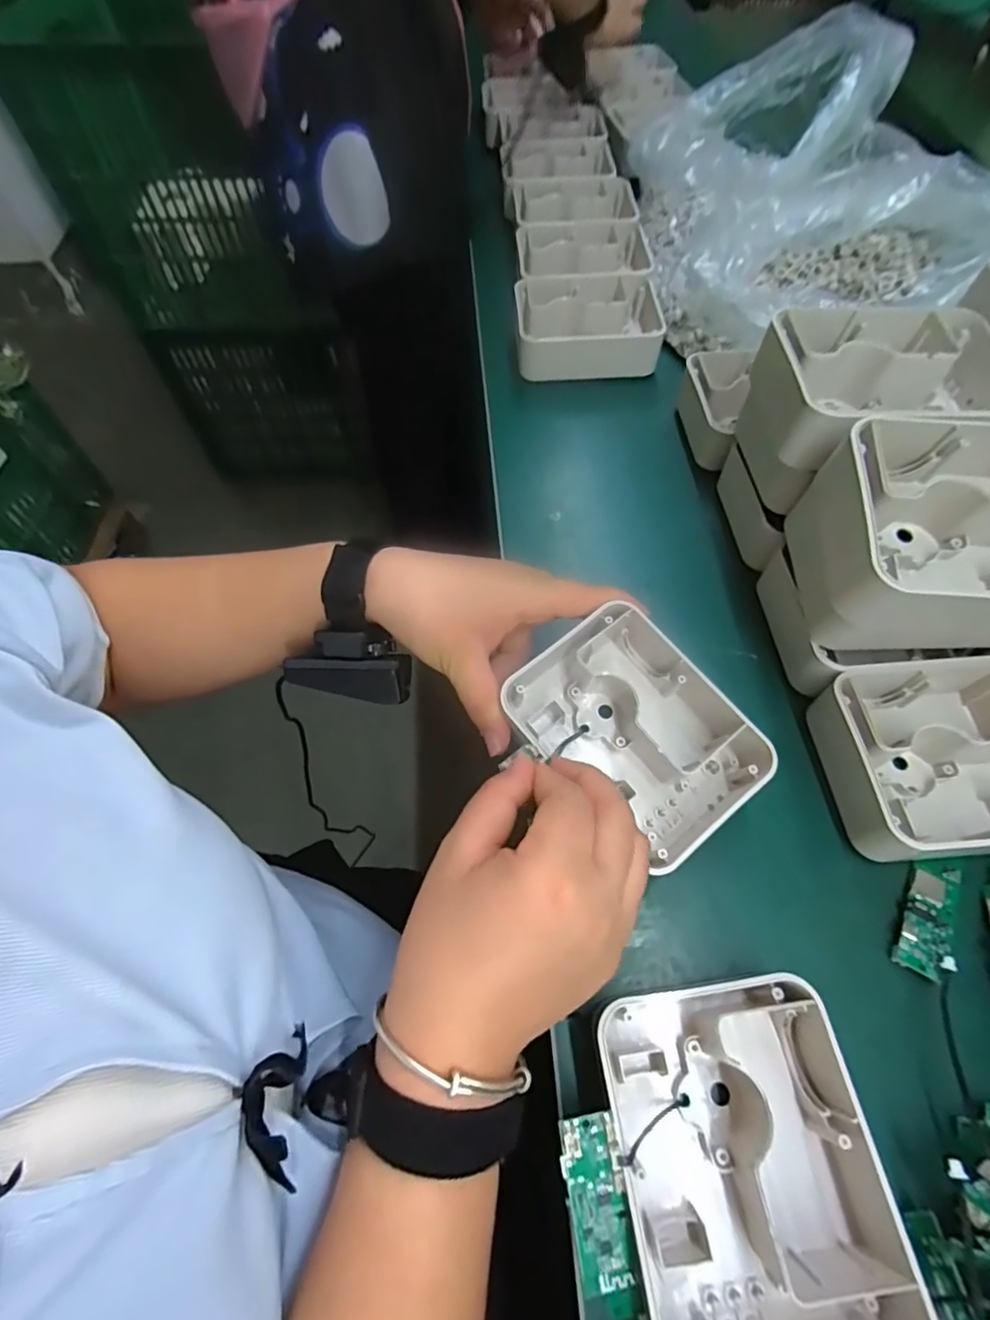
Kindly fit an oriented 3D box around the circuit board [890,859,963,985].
[{"bbox_3d":[0.225,0.131,0.293,0.022,0.010,0.062,24,58,20],"label":"circuit board"}]

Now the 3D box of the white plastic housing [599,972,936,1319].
[{"bbox_3d":[0.105,0.206,0.236,0.107,0.037,0.133,-8,61,-4],"label":"white plastic housing"}]

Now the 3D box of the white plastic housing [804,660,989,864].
[{"bbox_3d":[0.262,0.055,0.318,0.136,0.044,0.100,-3,61,-1],"label":"white plastic housing"}]

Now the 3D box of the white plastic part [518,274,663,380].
[{"bbox_3d":[0.087,-0.311,0.526,0.133,0.040,0.098,-2,61,0],"label":"white plastic part"}]

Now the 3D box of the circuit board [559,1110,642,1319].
[{"bbox_3d":[0.041,0.220,0.223,0.023,0.008,0.071,-9,82,-4],"label":"circuit board"}]

